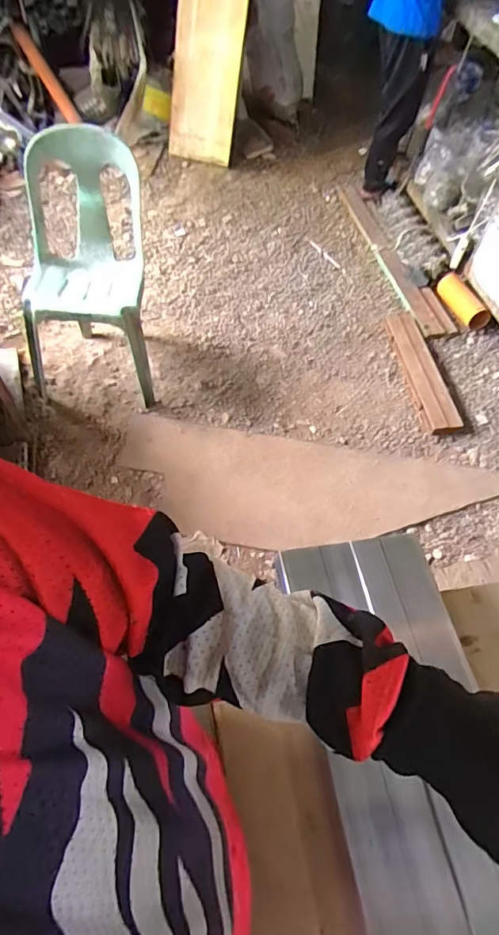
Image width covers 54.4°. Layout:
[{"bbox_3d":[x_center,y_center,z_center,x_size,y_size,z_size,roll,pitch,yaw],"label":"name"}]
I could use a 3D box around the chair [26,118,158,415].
[{"bbox_3d":[-0.584,-0.654,1.652,0.447,0.786,0.492,-5,57,-8],"label":"chair"}]

